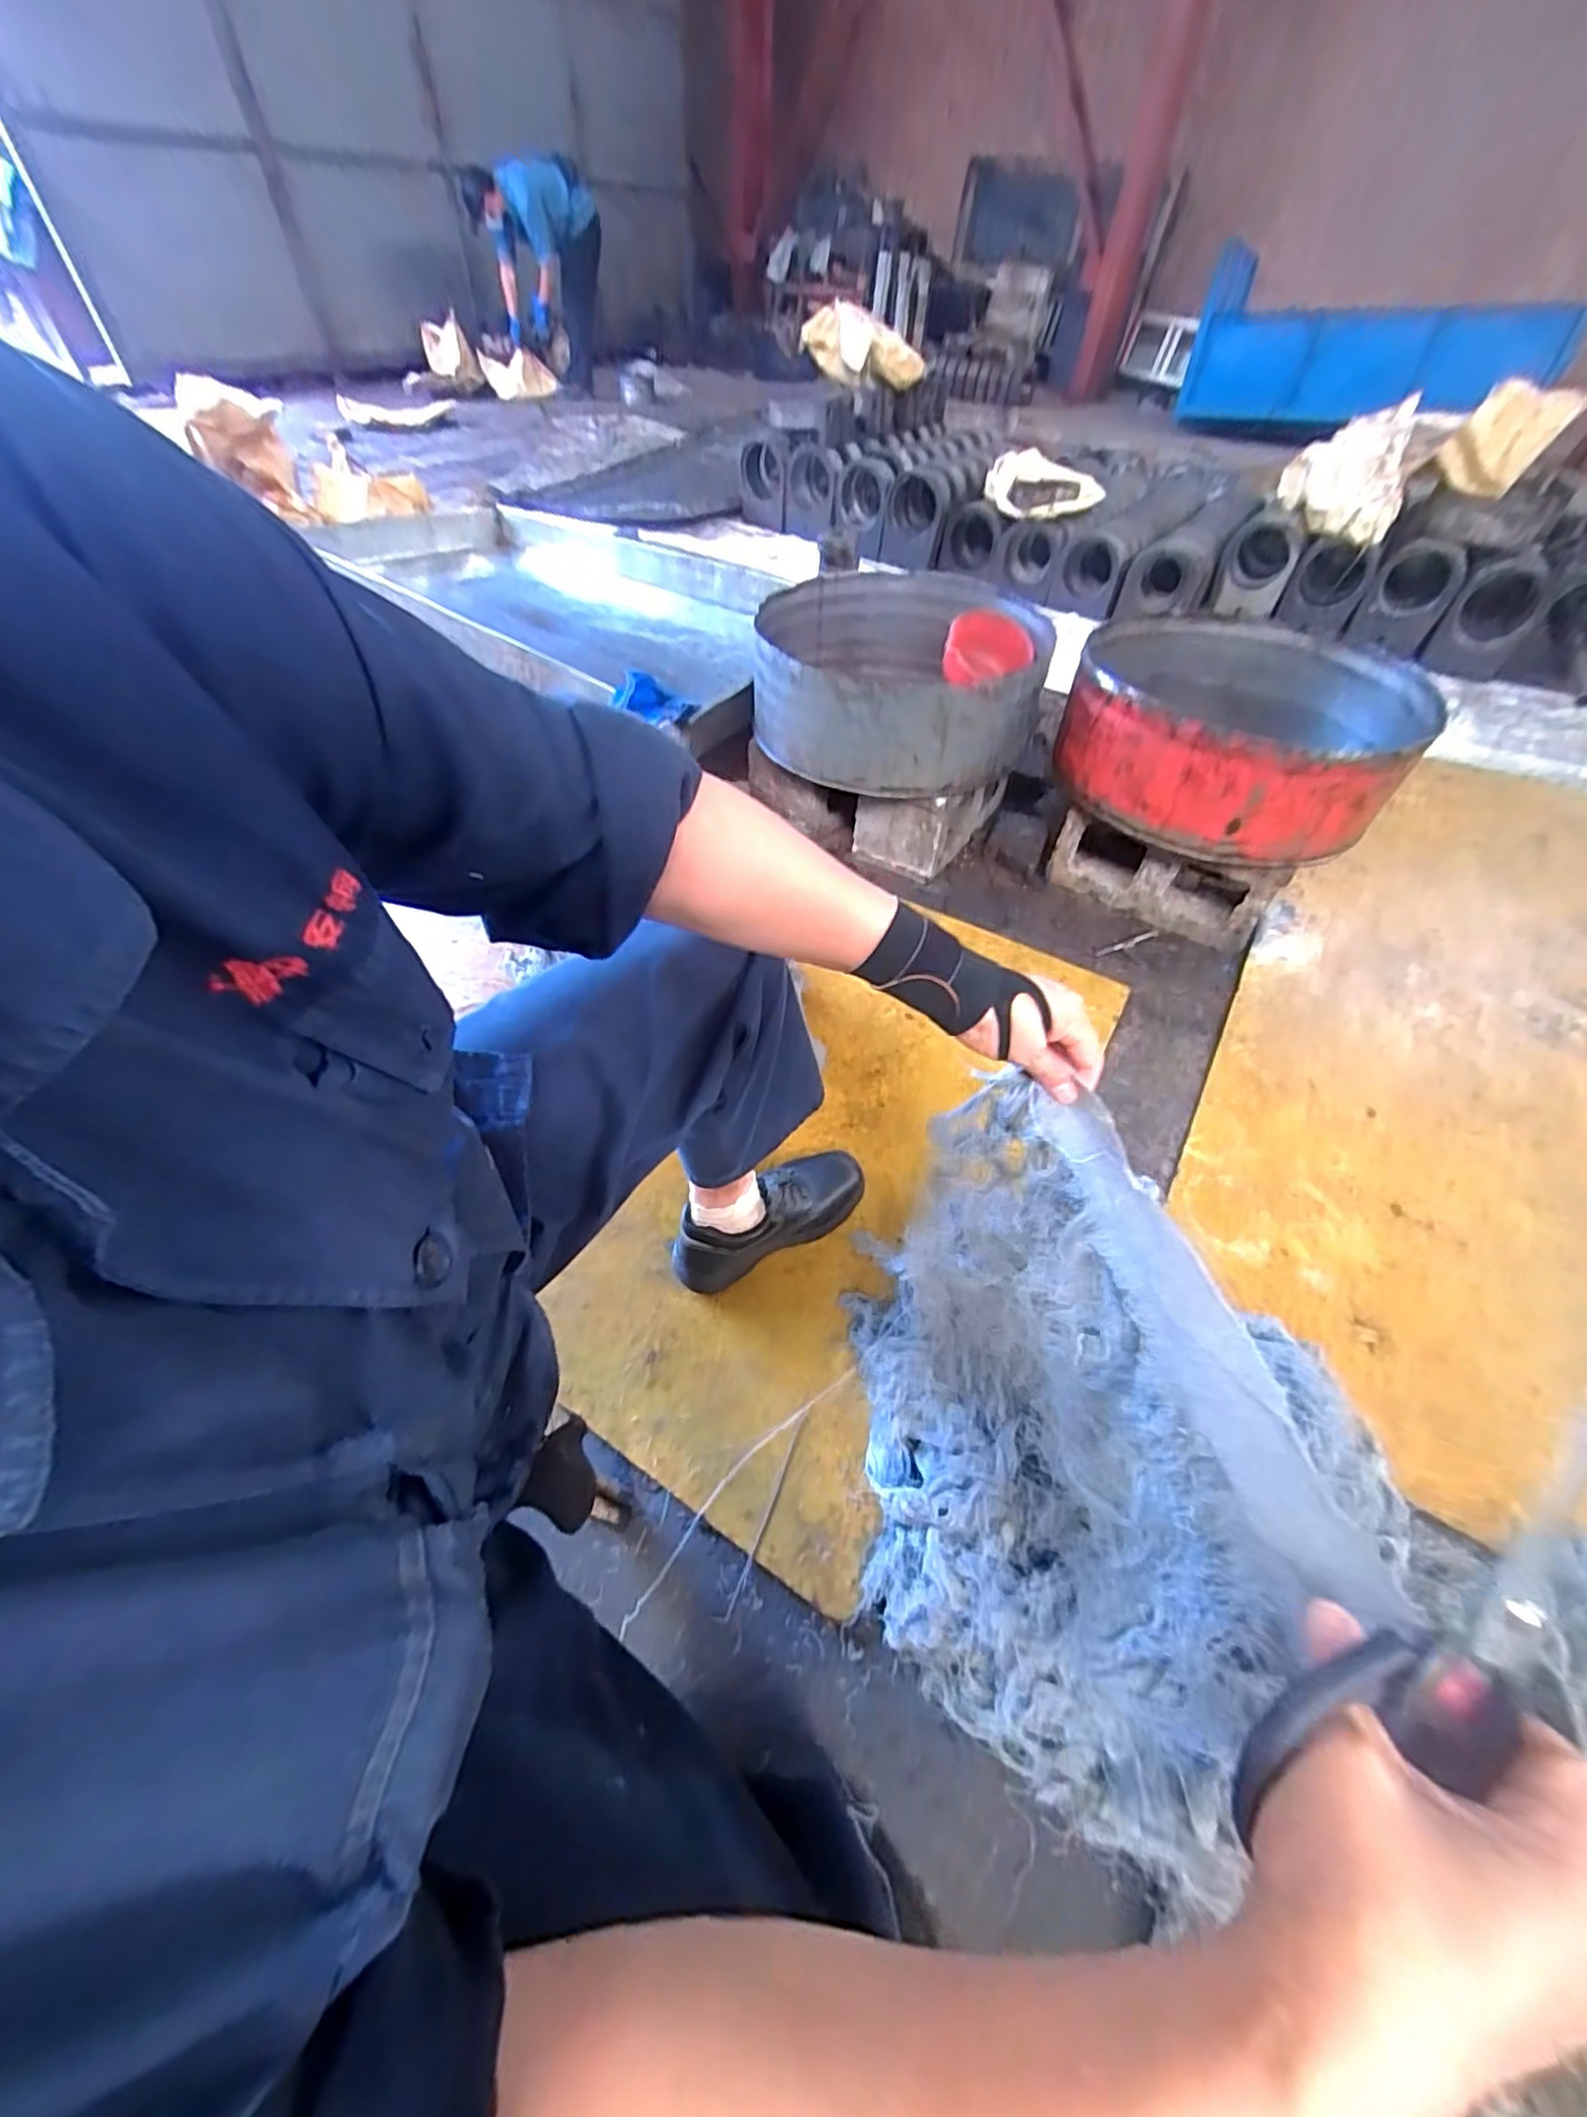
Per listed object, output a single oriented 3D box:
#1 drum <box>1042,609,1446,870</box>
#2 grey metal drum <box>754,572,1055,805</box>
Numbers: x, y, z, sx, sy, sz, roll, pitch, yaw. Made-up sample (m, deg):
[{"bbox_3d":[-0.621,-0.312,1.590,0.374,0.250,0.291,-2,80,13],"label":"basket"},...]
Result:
[{"bbox_3d":[0.756,-0.566,1.195,0.534,0.189,0.502,23,53,15],"label":"drum"},{"bbox_3d":[0.194,-0.751,1.359,0.544,0.224,0.641,14,52,8],"label":"grey metal drum"}]

